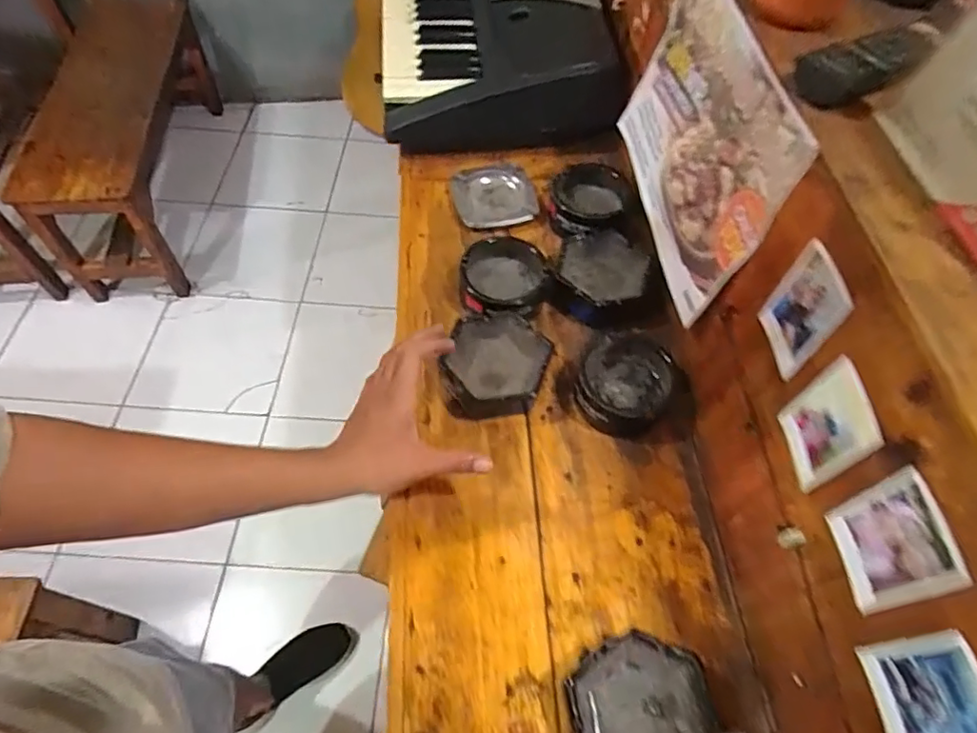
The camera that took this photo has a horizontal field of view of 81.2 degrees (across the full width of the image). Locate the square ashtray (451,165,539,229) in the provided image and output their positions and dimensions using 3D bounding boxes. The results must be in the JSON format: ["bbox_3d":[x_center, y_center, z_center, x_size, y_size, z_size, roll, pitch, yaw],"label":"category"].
[{"bbox_3d":[0.008,-0.234,0.775,0.103,0.020,0.109,-10,59,-10],"label":"square ashtray"}]

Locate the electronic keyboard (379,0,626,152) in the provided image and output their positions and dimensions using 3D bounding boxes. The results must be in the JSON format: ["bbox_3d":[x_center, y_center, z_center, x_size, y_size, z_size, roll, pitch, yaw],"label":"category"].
[{"bbox_3d":[-0.018,-0.730,1.010,0.333,0.126,0.909,-3,59,-5],"label":"electronic keyboard"}]

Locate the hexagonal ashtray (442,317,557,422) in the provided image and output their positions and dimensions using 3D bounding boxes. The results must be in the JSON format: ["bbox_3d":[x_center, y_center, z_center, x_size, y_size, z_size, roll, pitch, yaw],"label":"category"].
[{"bbox_3d":[0.008,-0.001,0.624,0.110,0.039,0.116,11,58,3],"label":"hexagonal ashtray"}]

